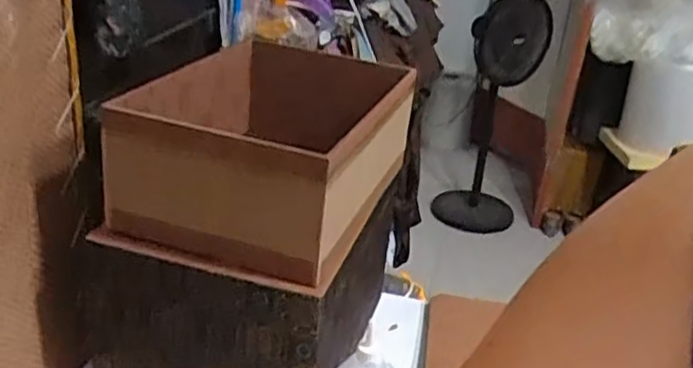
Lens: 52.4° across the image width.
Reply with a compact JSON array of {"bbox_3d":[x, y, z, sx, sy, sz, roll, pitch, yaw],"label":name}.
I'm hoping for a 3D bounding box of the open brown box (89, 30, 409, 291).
[{"bbox_3d":[-0.075,-0.050,0.880,0.264,0.156,0.407,12,25,15],"label":"open brown box"}]

